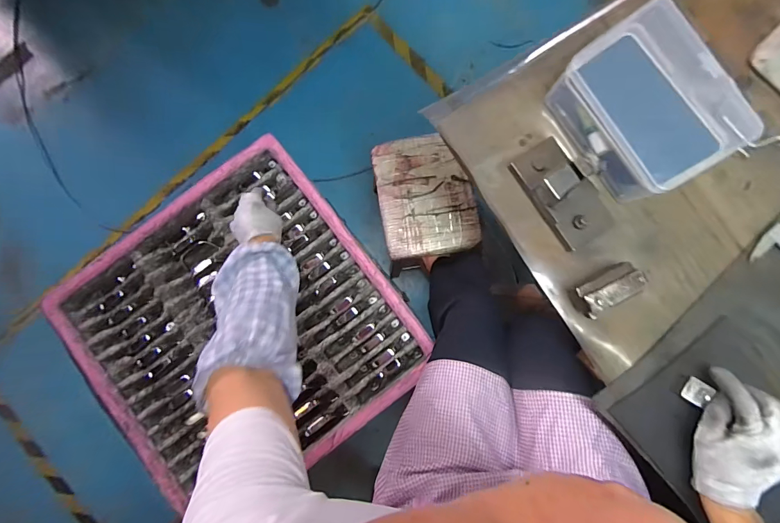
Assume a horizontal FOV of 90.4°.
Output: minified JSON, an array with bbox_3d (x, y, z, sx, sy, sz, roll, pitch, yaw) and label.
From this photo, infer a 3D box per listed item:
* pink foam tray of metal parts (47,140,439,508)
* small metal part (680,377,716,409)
[{"bbox_3d":[-0.281,0.127,0.746,0.541,0.081,0.544,-39,88,-1],"label":"pink foam tray of metal parts"},{"bbox_3d":[0.350,0.149,0.441,0.025,0.006,0.027,33,93,29],"label":"small metal part"}]

